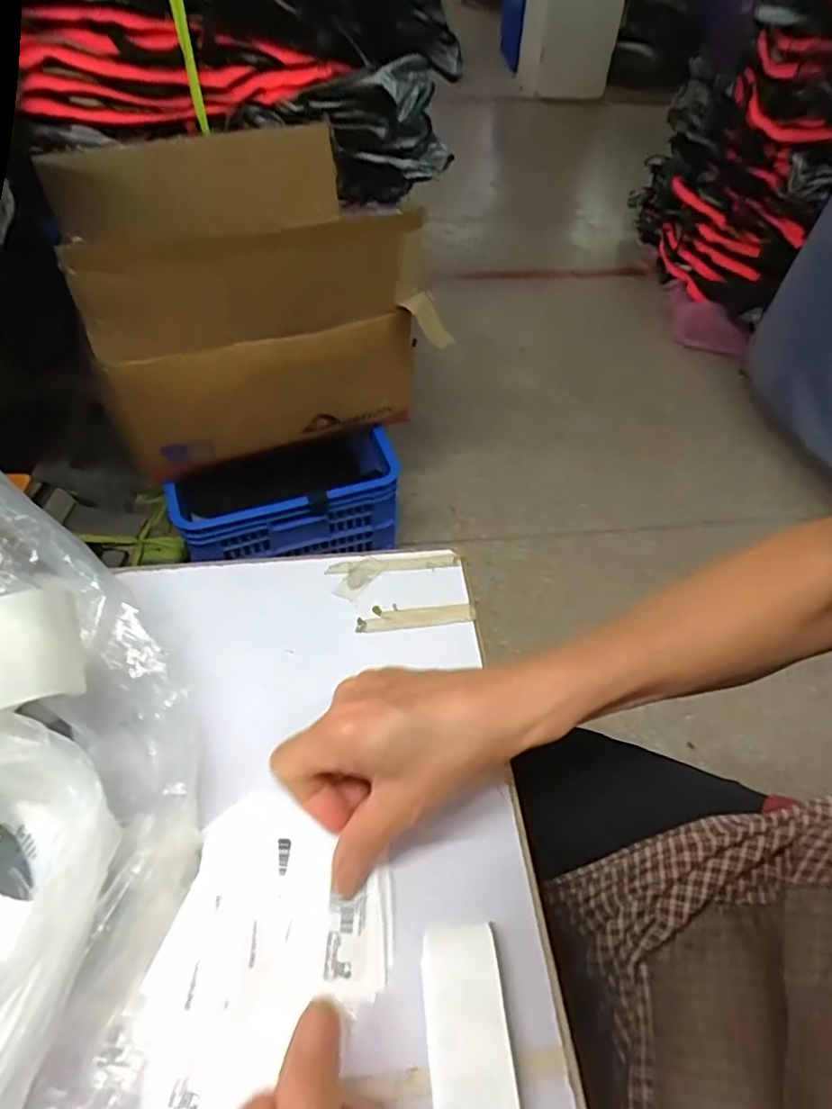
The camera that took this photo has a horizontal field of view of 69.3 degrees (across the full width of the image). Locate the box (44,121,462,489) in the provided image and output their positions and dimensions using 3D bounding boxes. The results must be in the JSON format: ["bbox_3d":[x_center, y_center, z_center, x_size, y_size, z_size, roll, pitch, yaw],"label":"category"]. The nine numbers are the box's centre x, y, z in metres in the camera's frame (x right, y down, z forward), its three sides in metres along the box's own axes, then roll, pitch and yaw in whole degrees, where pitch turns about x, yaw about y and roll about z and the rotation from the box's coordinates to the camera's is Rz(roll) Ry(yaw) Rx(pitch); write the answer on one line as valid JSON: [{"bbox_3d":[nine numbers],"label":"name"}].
[{"bbox_3d":[-0.292,-0.443,1.075,0.555,0.391,0.381,-13,54,-12],"label":"box"}]

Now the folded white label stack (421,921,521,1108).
[{"bbox_3d":[0.022,0.206,0.252,0.035,0.014,0.085,-2,52,-6],"label":"folded white label stack"}]

